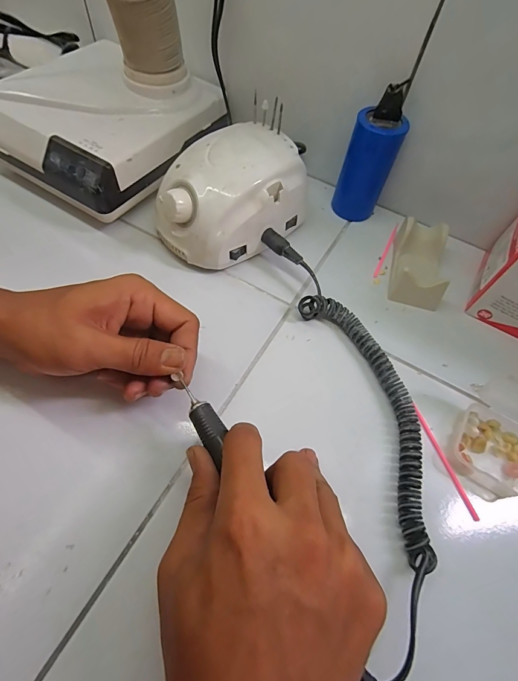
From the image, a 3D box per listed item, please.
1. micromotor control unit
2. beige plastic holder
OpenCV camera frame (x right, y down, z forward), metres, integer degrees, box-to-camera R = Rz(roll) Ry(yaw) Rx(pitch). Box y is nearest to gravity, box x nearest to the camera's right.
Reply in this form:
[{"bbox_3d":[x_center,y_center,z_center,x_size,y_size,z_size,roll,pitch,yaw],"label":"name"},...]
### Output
[{"bbox_3d":[-0.030,-0.137,0.346,0.137,0.086,0.098,-39,68,-24],"label":"micromotor control unit"},{"bbox_3d":[0.167,-0.080,0.360,0.053,0.031,0.093,13,58,4],"label":"beige plastic holder"}]

